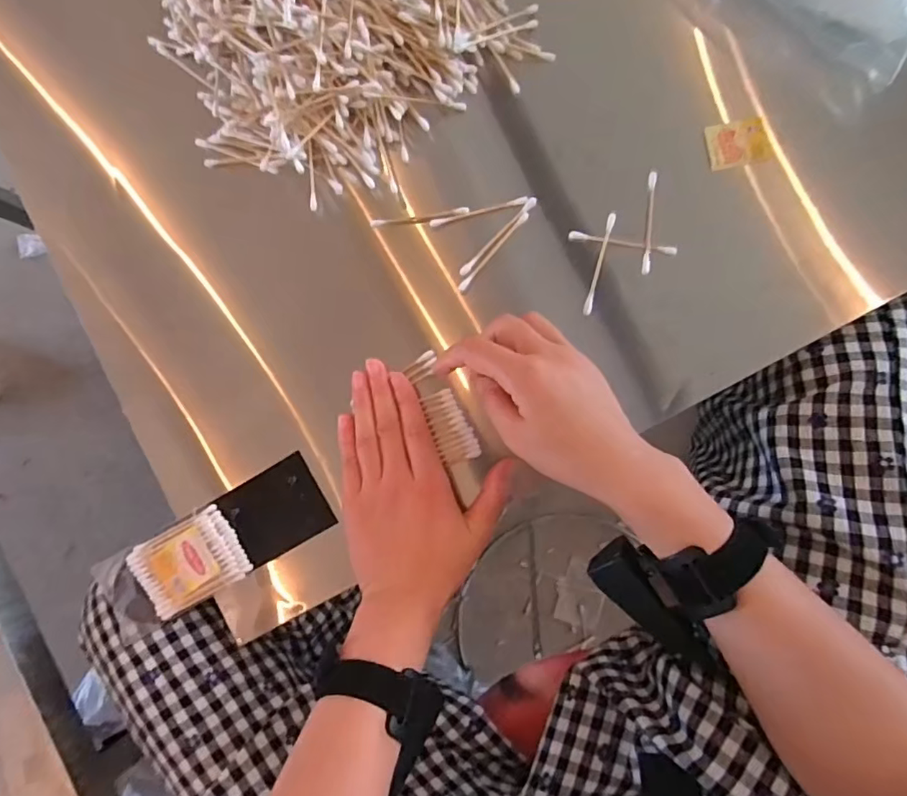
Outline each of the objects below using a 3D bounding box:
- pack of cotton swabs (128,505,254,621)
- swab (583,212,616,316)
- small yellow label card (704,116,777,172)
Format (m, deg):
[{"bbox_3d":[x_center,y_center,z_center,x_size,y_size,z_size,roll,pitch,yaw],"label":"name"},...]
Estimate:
[{"bbox_3d":[-0.195,0.121,0.400,0.079,0.009,0.059,-30,85,5],"label":"pack of cotton swabs"},{"bbox_3d":[0.101,-0.092,0.373,0.006,0.006,0.070,15,90,7],"label":"swab"},{"bbox_3d":[0.193,-0.171,0.363,0.040,0.006,0.031,-10,81,6],"label":"small yellow label card"}]

